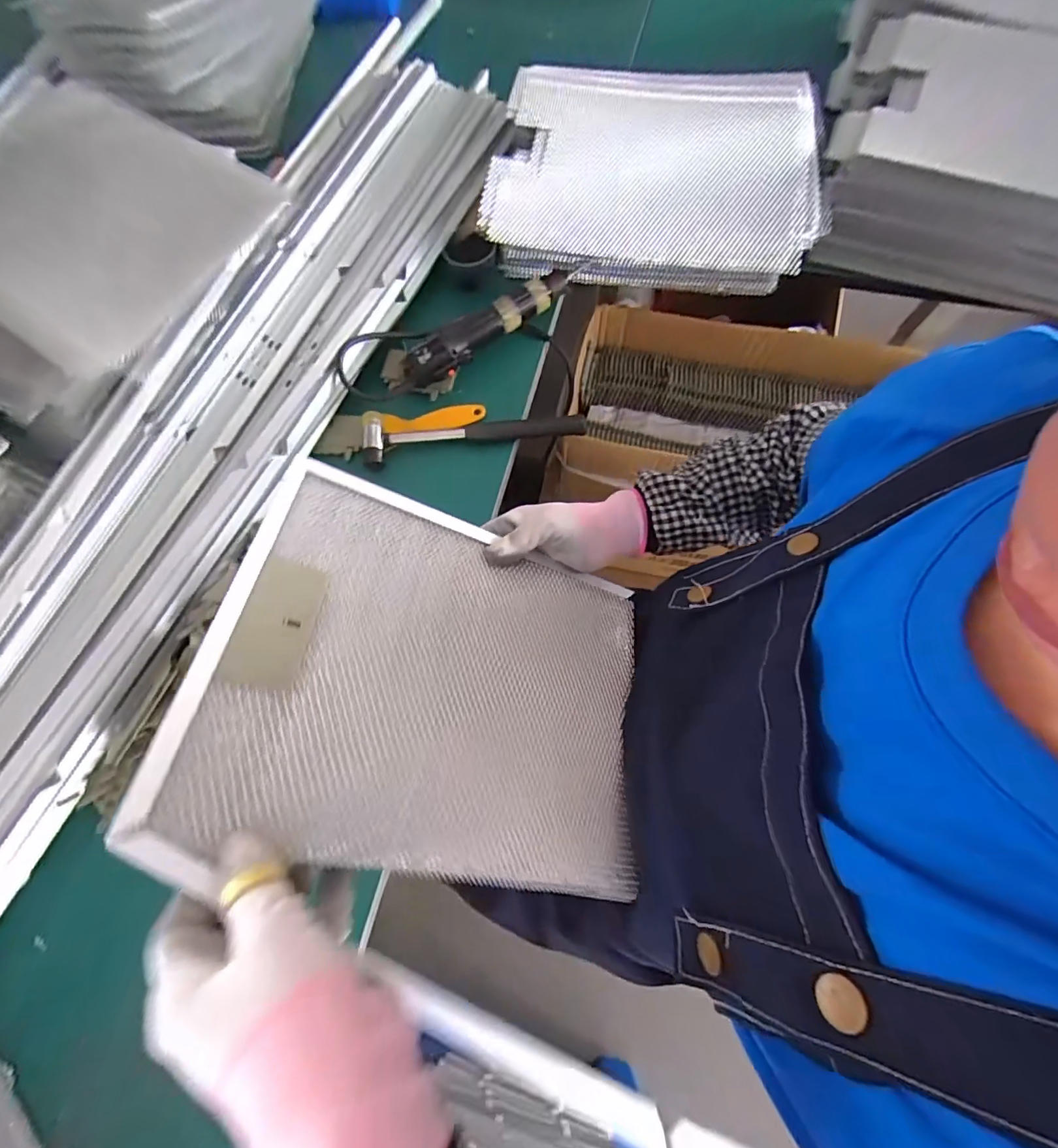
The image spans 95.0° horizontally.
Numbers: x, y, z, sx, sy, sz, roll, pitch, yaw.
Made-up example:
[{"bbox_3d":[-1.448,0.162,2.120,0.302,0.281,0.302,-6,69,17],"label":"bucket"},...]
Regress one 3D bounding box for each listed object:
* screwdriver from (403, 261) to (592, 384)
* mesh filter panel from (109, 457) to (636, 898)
[{"bbox_3d":[-0.036,-0.291,0.565,0.246,0.049,0.042,-33,74,-9],"label":"screwdriver"},{"bbox_3d":[-0.050,0.074,0.361,0.323,0.012,0.258,21,52,-27],"label":"mesh filter panel"}]

